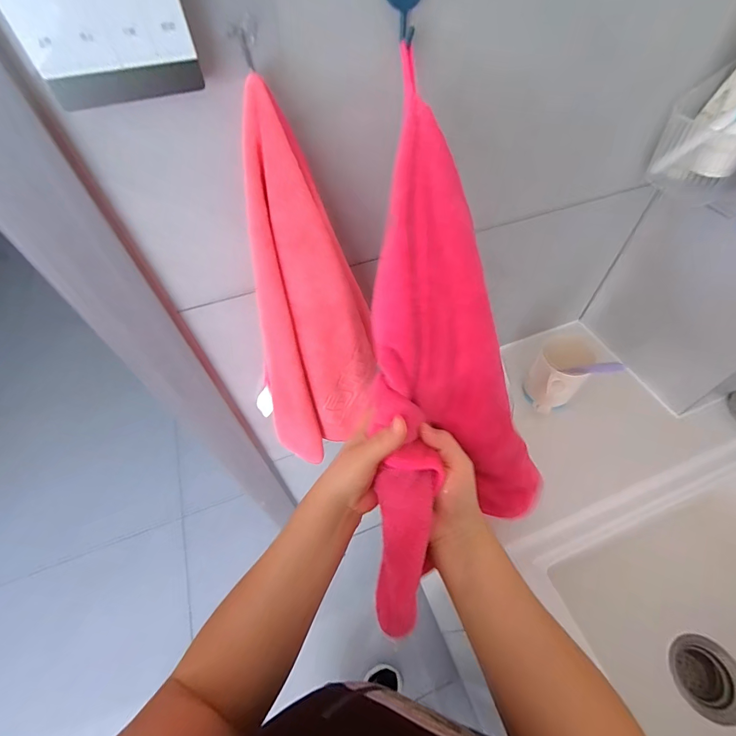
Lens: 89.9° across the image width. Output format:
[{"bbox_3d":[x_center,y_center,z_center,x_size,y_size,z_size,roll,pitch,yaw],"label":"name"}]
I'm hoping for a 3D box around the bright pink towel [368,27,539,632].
[{"bbox_3d":[0.082,0.008,0.332,0.178,0.459,0.087,-6,13,-3],"label":"bright pink towel"}]

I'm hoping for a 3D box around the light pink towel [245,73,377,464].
[{"bbox_3d":[-0.071,-0.038,0.406,0.131,0.409,0.071,-28,57,-19],"label":"light pink towel"}]

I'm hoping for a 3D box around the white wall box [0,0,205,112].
[{"bbox_3d":[-0.143,-0.191,0.194,0.083,0.083,0.011,-20,54,-14],"label":"white wall box"}]

